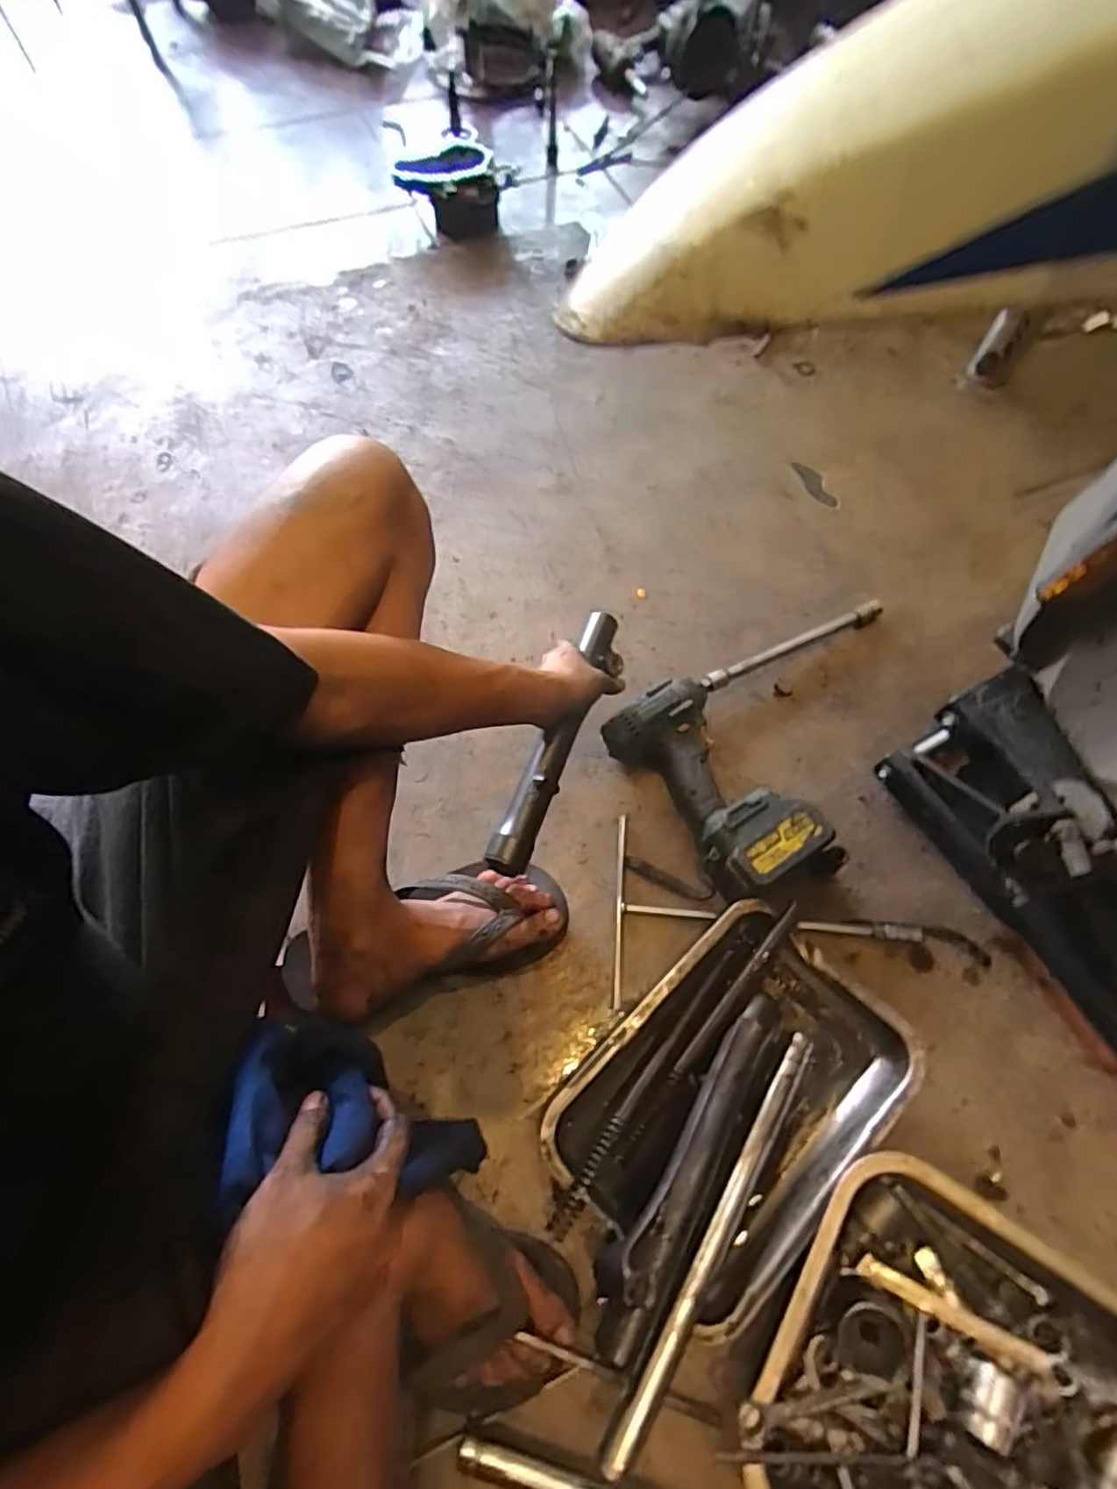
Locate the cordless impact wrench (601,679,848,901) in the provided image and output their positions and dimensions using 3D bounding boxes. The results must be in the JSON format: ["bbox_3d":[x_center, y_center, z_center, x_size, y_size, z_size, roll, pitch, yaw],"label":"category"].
[{"bbox_3d":[0.169,0.049,0.693,0.132,0.080,0.269,-33,70,-14],"label":"cordless impact wrench"}]

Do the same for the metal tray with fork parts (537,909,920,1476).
[{"bbox_3d":[0.133,0.326,0.555,0.361,0.086,0.211,-41,72,-16],"label":"metal tray with fork parts"}]

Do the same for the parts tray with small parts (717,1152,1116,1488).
[{"bbox_3d":[0.335,0.526,0.481,0.367,0.073,0.272,33,70,13],"label":"parts tray with small parts"}]

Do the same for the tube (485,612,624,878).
[{"bbox_3d":[0.005,-0.010,0.664,0.045,0.037,0.298,20,68,9],"label":"tube"}]

